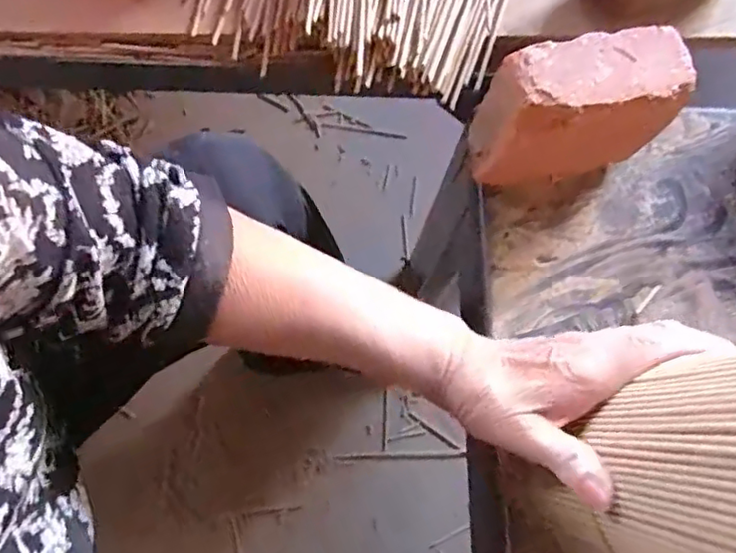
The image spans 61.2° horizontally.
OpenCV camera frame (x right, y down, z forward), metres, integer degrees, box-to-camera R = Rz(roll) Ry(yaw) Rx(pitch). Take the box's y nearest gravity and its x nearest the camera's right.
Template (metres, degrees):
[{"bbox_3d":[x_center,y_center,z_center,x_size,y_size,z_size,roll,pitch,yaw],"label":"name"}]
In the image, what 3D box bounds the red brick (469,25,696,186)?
[{"bbox_3d":[0.141,-0.106,0.435,0.130,0.121,0.051,-11,74,-5],"label":"red brick"}]

